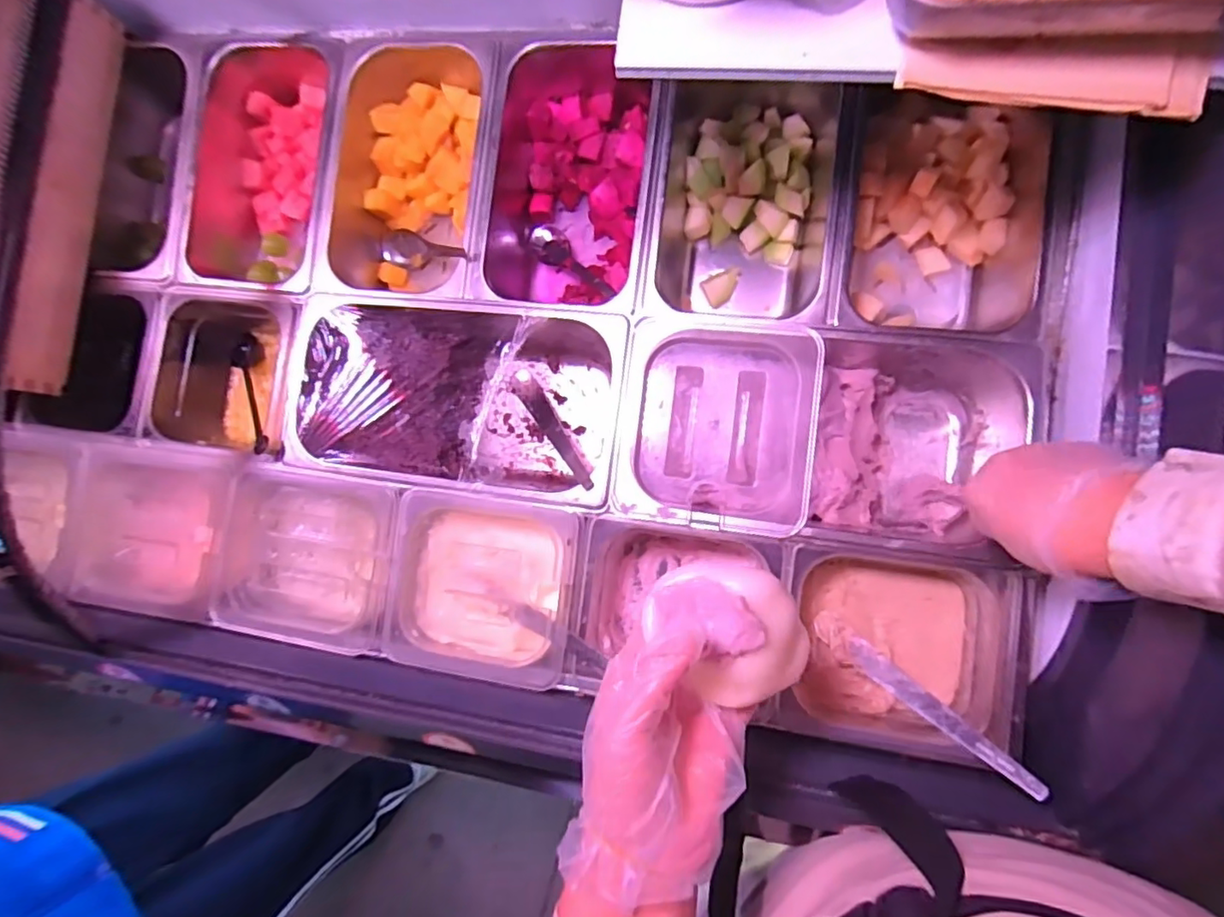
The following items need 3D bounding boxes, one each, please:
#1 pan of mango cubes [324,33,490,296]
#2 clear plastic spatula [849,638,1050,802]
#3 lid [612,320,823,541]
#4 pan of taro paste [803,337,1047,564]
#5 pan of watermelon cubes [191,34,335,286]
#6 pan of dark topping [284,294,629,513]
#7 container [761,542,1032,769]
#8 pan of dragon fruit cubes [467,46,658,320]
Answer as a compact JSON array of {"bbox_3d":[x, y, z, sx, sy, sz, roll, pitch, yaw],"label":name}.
[{"bbox_3d":[-0.194,-0.285,0.602,0.153,0.090,0.252,7,88,10],"label":"pan of mango cubes"},{"bbox_3d":[0.257,0.202,0.466,0.021,0.010,0.157,-55,45,3],"label":"clear plastic spatula"},{"bbox_3d":[0.088,-0.030,0.502,0.164,0.026,0.175,5,87,9],"label":"lid"},{"bbox_3d":[0.259,-0.010,0.511,0.156,0.107,0.168,8,88,10],"label":"pan of taro paste"},{"bbox_3d":[-0.359,-0.309,0.632,0.148,0.082,0.255,10,88,10],"label":"pan of watermelon cubes"},{"bbox_3d":[-0.144,-0.061,0.591,0.328,0.104,0.180,8,88,10],"label":"pan of dark topping"},{"bbox_3d":[0.232,0.155,0.493,0.177,0.078,0.153,6,87,9],"label":"container"},{"bbox_3d":[-0.036,-0.264,0.577,0.158,0.097,0.256,7,88,10],"label":"pan of dragon fruit cubes"}]

